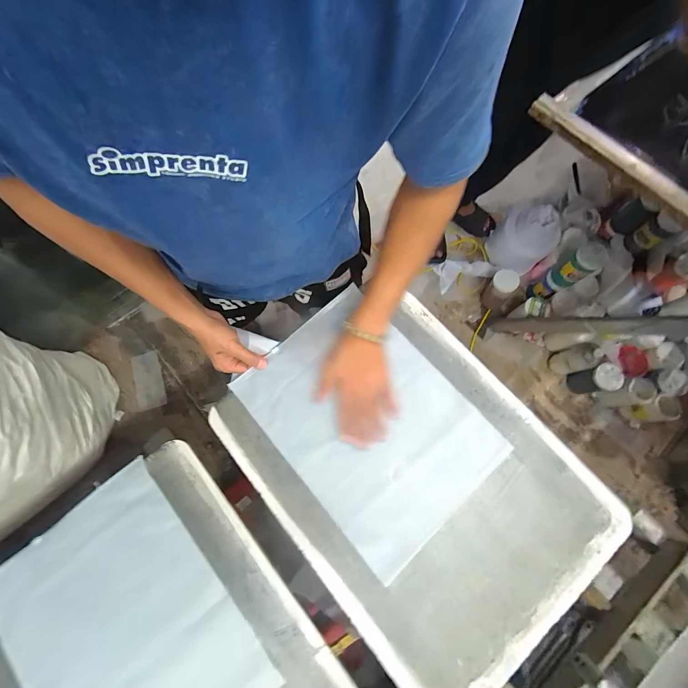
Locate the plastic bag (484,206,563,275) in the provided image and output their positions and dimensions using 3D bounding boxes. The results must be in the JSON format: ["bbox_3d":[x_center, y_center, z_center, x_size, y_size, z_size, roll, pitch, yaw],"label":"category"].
[{"bbox_3d":[0.725,-0.431,1.317,0.221,0.237,0.222,-43,78,-10],"label":"plastic bag"}]

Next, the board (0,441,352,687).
[{"bbox_3d":[-0.241,0.463,0.420,0.397,0.029,0.551,-39,79,-9],"label":"board"}]

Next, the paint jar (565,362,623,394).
[{"bbox_3d":[0.930,0.130,1.205,0.092,0.183,0.090,0,75,1],"label":"paint jar"}]

